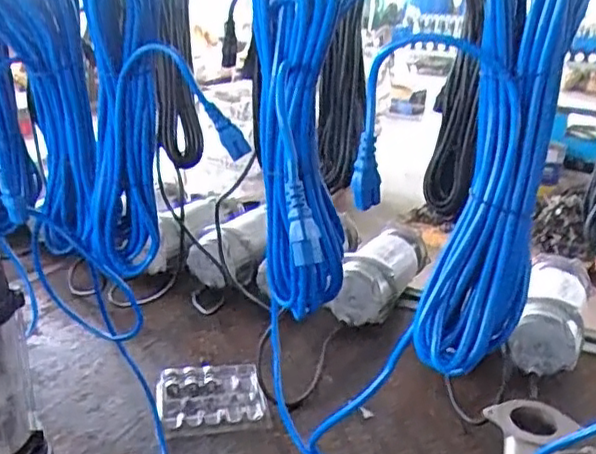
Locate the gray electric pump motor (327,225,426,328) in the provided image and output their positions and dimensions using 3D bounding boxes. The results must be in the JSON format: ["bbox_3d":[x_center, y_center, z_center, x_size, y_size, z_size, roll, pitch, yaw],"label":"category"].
[{"bbox_3d":[0.179,0.102,1.288,0.151,0.129,0.266,13,23,25],"label":"gray electric pump motor"}]

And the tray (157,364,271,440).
[{"bbox_3d":[-0.137,0.267,0.998,0.161,0.026,0.149,-3,22,-13],"label":"tray"}]

